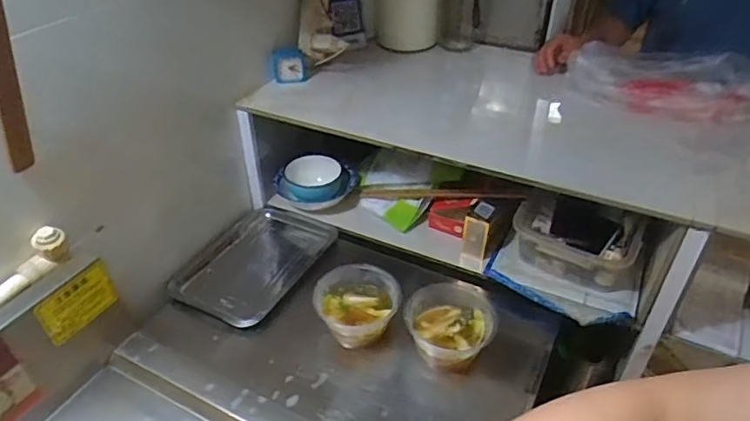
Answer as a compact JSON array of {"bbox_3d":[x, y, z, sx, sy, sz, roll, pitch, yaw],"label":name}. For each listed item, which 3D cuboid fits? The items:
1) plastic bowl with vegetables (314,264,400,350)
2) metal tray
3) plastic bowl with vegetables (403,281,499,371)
[{"bbox_3d":[-0.029,0.163,0.910,0.135,0.081,0.132,0,37,0],"label":"plastic bowl with vegetables"},{"bbox_3d":[-0.240,0.093,1.060,0.223,0.037,0.300,18,41,22],"label":"metal tray"},{"bbox_3d":[0.120,0.192,0.878,0.141,0.091,0.134,0,37,0],"label":"plastic bowl with vegetables"}]

